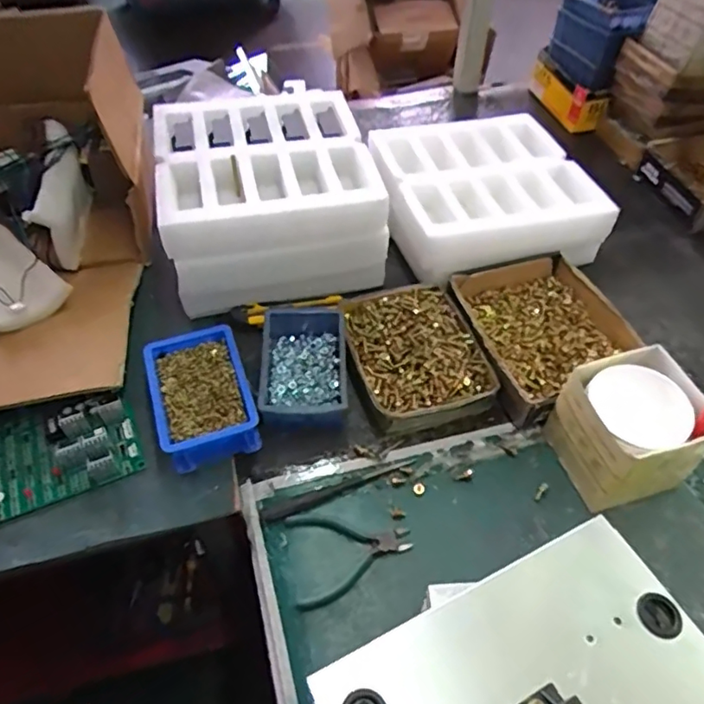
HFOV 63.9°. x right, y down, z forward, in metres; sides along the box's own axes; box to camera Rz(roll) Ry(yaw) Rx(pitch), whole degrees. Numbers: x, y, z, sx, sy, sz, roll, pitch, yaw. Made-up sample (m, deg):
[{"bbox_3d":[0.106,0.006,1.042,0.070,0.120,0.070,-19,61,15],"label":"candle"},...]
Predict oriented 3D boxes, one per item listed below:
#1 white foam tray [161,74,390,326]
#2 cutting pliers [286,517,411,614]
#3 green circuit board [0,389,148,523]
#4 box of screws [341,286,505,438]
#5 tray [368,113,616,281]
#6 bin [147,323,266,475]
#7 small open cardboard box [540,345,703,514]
[{"bbox_3d":[-0.108,-0.205,0.740,0.259,0.135,0.247,-11,52,-9],"label":"white foam tray"},{"bbox_3d":[0.001,0.187,0.525,0.111,0.008,0.085,-7,51,-6],"label":"cutting pliers"},{"bbox_3d":[-0.309,0.098,0.586,0.157,0.034,0.109,-20,53,-15],"label":"green circuit board"},{"bbox_3d":[0.070,0.000,0.661,0.147,0.048,0.184,-17,53,-13],"label":"box of screws"},{"bbox_3d":[0.178,-0.213,0.781,0.269,0.094,0.256,-12,52,-9],"label":"tray"},{"bbox_3d":[-0.162,0.049,0.616,0.099,0.061,0.141,-17,53,-13],"label":"bin"},{"bbox_3d":[0.273,0.077,0.559,0.114,0.107,0.109,-13,52,-10],"label":"small open cardboard box"}]

